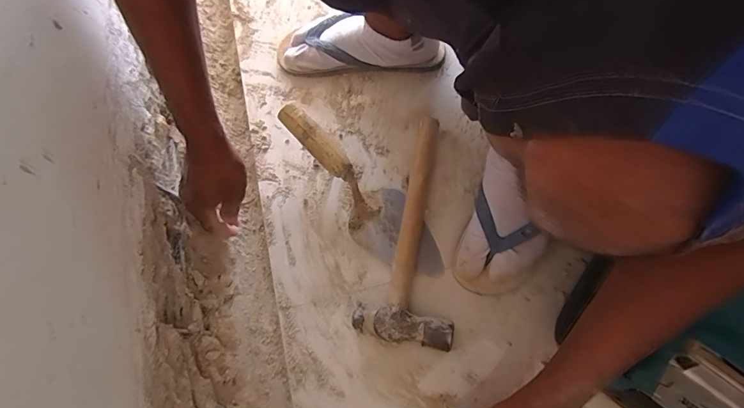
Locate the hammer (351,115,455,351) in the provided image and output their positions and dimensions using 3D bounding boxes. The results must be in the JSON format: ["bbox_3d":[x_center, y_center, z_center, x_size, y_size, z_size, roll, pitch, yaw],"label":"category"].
[{"bbox_3d":[0.054,0.036,0.556,0.117,0.035,0.284,7,68,5],"label":"hammer"}]

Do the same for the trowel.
[{"bbox_3d":[-0.016,-0.015,0.562,0.087,0.048,0.286,-43,94,-14],"label":"trowel"}]

